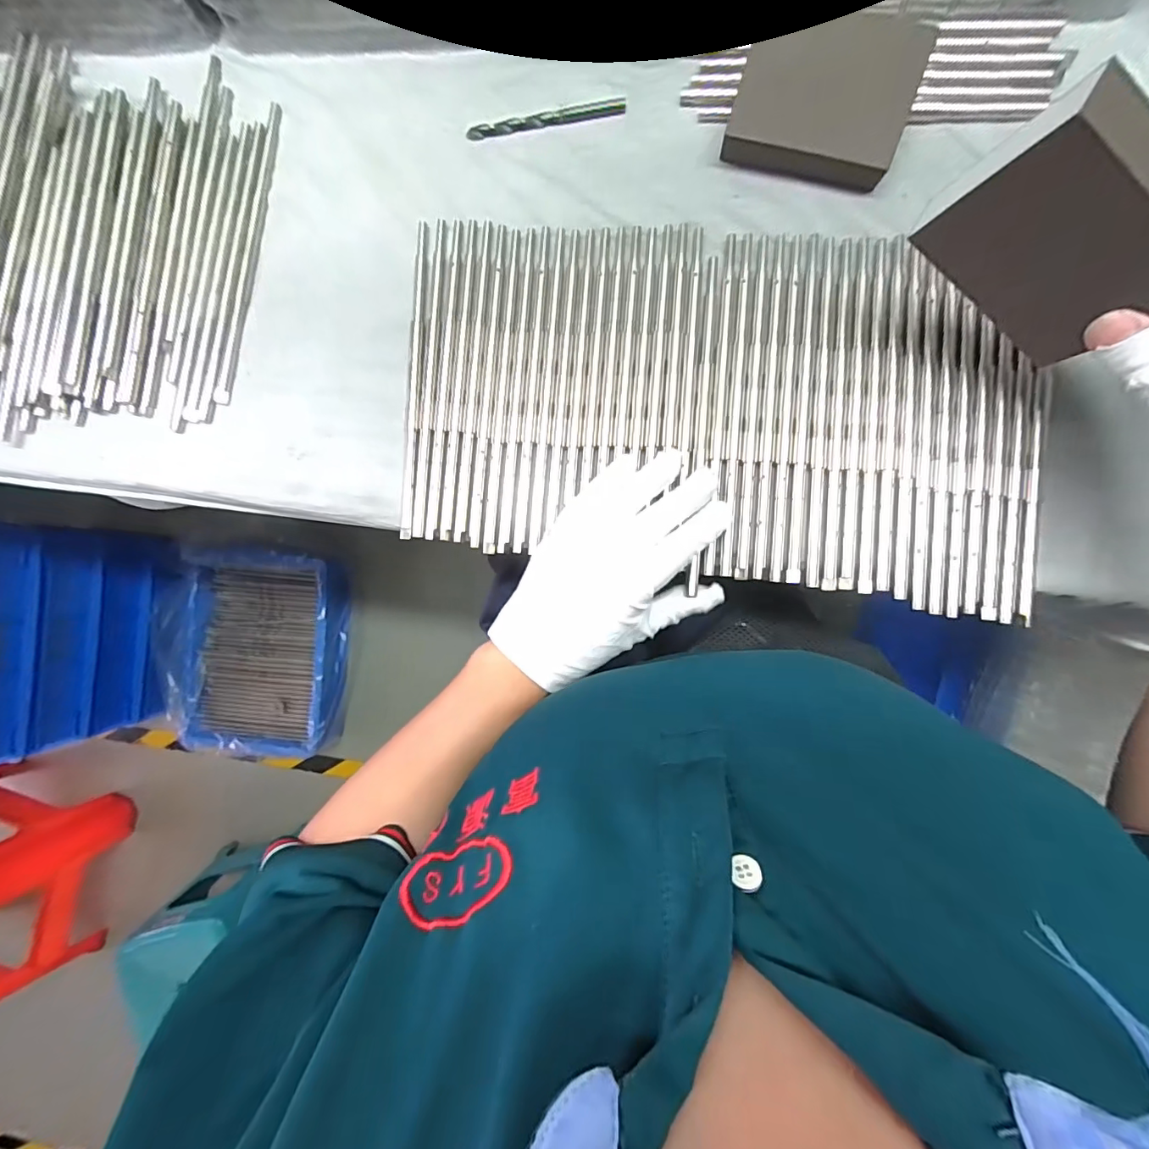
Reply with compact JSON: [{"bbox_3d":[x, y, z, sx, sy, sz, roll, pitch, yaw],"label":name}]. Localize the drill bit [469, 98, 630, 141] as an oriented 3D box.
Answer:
[{"bbox_3d":[-0.019,-0.303,0.333,0.106,0.006,0.009,-6,87,6],"label":"drill bit"}]

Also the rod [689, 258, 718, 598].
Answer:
[{"bbox_3d":[0.082,-0.095,0.314,0.008,0.004,0.207,4,88,6],"label":"rod"}]

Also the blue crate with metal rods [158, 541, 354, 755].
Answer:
[{"bbox_3d":[-0.685,0.163,1.072,0.385,0.134,0.416,1,92,6],"label":"blue crate with metal rods"}]

